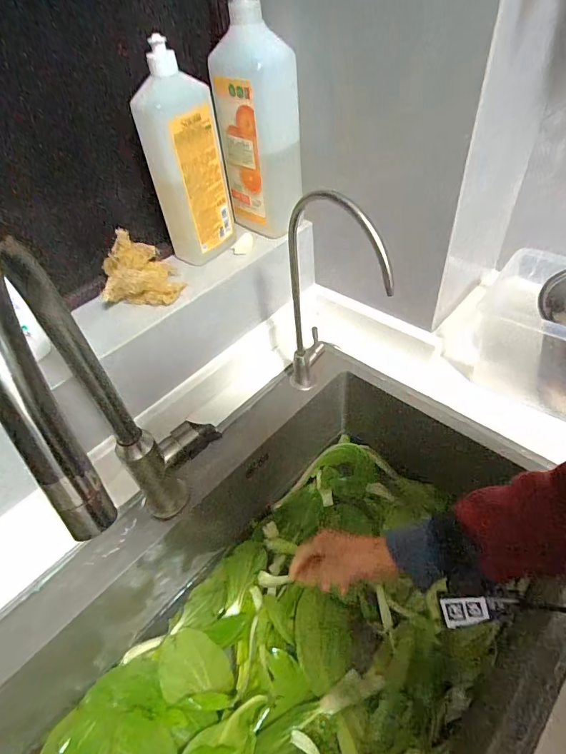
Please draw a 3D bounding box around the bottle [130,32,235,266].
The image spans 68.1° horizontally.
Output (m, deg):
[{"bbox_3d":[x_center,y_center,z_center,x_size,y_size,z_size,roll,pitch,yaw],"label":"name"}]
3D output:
[{"bbox_3d":[-0.120,-0.256,0.512,0.071,0.217,0.073,15,51,20],"label":"bottle"}]

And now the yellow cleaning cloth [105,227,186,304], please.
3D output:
[{"bbox_3d":[-0.176,-0.135,0.521,0.088,0.070,0.087,-8,47,0],"label":"yellow cleaning cloth"}]

